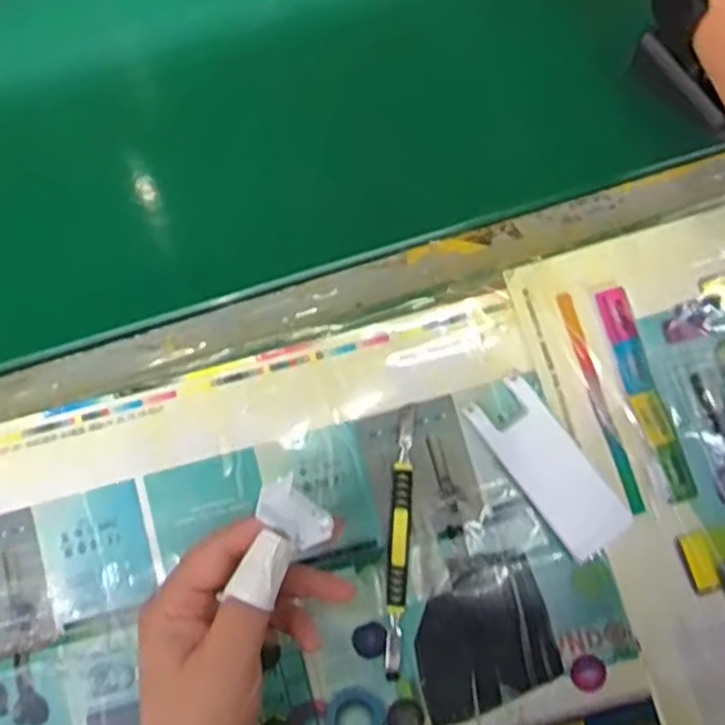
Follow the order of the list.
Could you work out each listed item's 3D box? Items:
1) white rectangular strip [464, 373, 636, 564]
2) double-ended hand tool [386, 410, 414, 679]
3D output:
[{"bbox_3d":[0.102,0.057,0.414,0.038,0.014,0.102,-36,82,-6],"label":"white rectangular strip"},{"bbox_3d":[0.020,0.098,0.410,0.011,0.008,0.141,3,80,1],"label":"double-ended hand tool"}]

